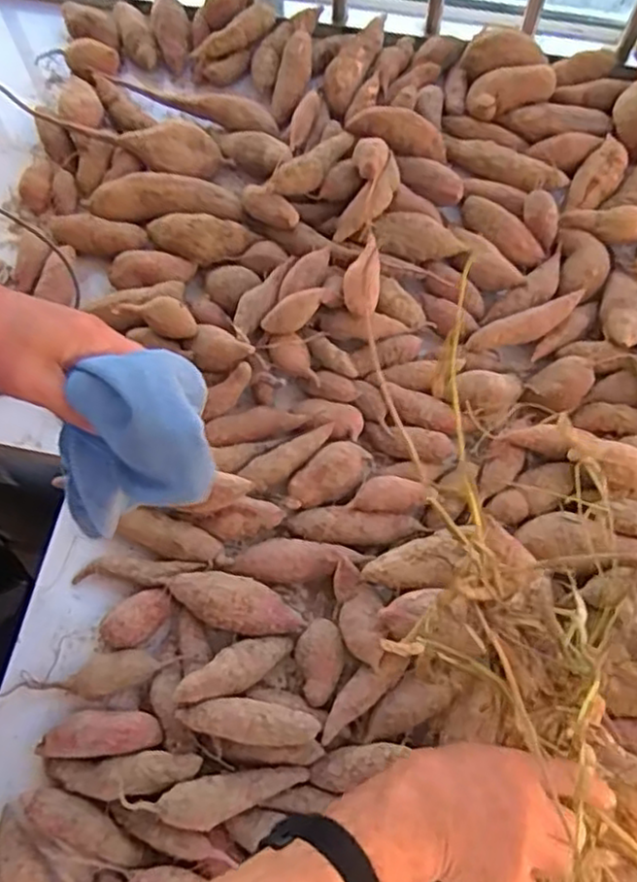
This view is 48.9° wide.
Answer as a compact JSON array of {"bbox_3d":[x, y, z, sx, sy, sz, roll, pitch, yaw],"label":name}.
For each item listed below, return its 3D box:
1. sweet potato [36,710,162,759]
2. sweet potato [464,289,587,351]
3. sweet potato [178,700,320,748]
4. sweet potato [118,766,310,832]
[{"bbox_3d":[-0.202,0.271,0.647,0.111,0.040,0.038,-5,70,-2],"label":"sweet potato"},{"bbox_3d":[0.233,-0.130,0.785,0.141,0.024,0.032,-22,71,-8],"label":"sweet potato"},{"bbox_3d":[-0.062,0.251,0.627,0.121,0.035,0.034,9,70,4],"label":"sweet potato"},{"bbox_3d":[-0.089,0.313,0.612,0.158,0.034,0.040,-5,69,-15],"label":"sweet potato"}]

